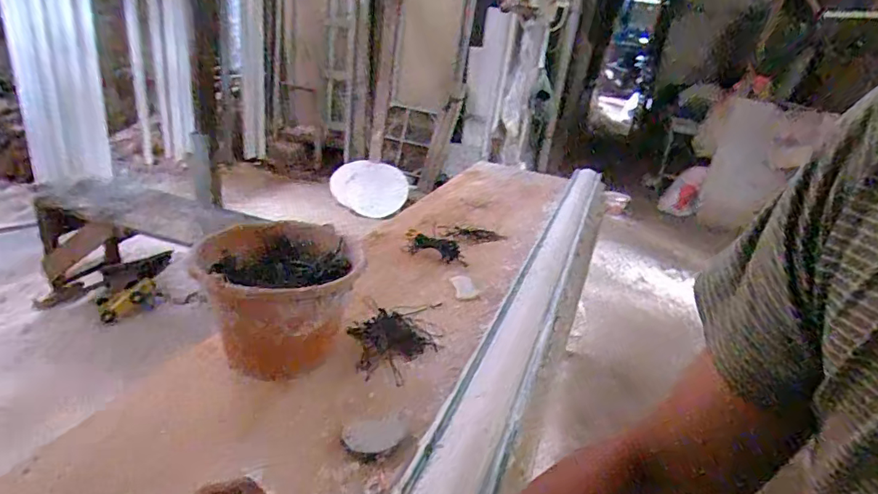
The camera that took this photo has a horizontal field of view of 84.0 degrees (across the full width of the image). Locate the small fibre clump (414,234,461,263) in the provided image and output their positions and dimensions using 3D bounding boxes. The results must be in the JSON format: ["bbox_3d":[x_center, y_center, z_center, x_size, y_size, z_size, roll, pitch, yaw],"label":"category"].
[{"bbox_3d":[0.001,-0.007,1.347,0.154,0.031,0.092,26,29,36],"label":"small fibre clump"}]

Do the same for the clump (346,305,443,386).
[{"bbox_3d":[-0.081,0.170,0.966,0.179,0.028,0.255,3,23,-11],"label":"clump"}]

